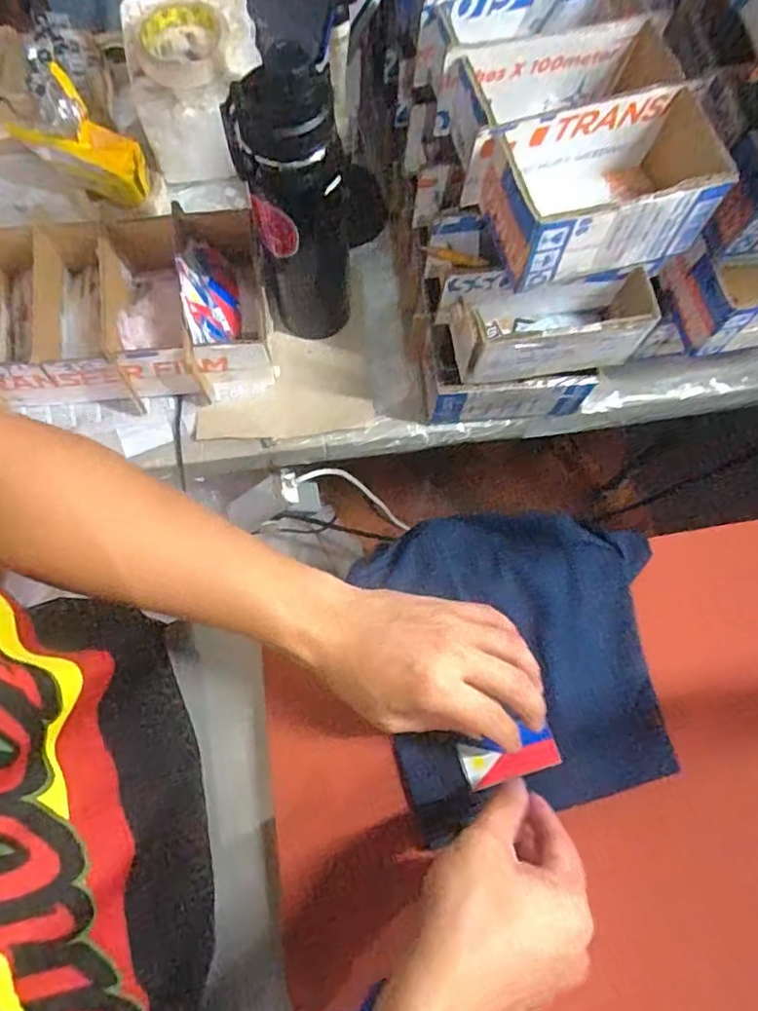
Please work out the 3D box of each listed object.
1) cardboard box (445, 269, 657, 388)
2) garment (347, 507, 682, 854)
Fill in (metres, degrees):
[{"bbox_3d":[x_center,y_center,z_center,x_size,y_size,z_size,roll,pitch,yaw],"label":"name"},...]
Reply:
[{"bbox_3d":[0.149,-0.158,0.508,0.173,0.068,0.066,-7,74,-4],"label":"cardboard box"},{"bbox_3d":[0.099,0.098,0.428,0.207,0.044,0.203,-11,74,-5],"label":"garment"}]

